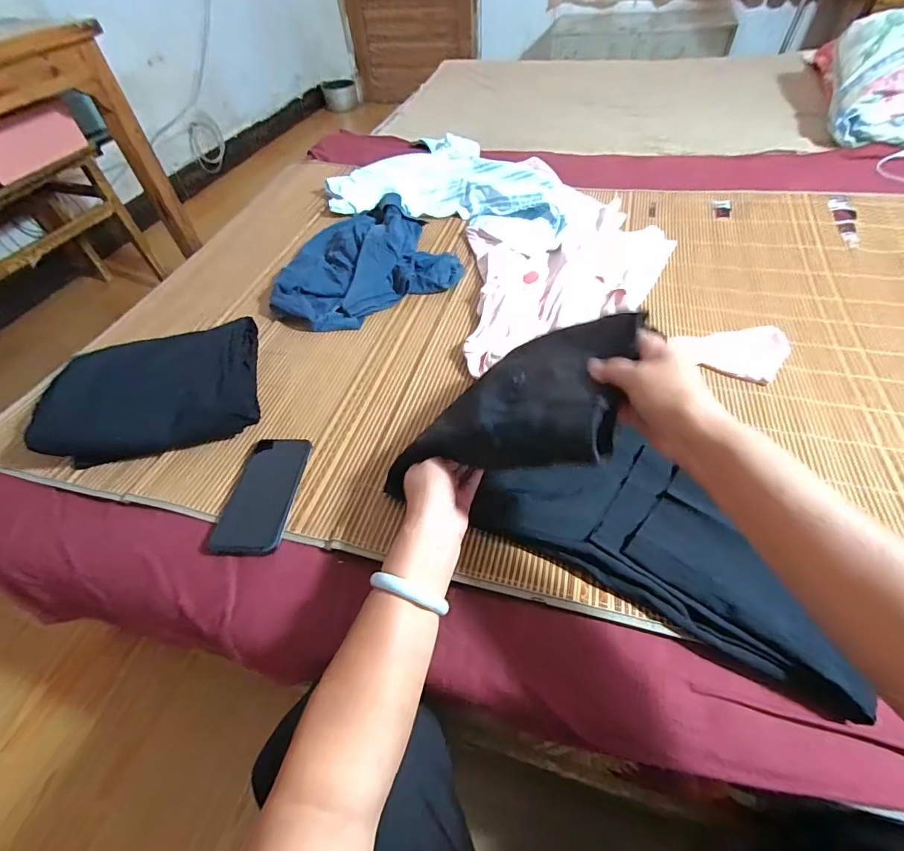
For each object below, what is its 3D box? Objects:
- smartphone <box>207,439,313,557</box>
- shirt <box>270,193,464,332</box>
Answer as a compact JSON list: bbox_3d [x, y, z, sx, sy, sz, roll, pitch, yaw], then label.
[{"bbox_3d":[-0.233,0.081,0.544,0.082,0.011,0.163,2,52,4],"label":"smartphone"},{"bbox_3d":[-0.181,-0.312,0.828,0.350,0.061,0.280,-28,56,-19],"label":"shirt"}]

